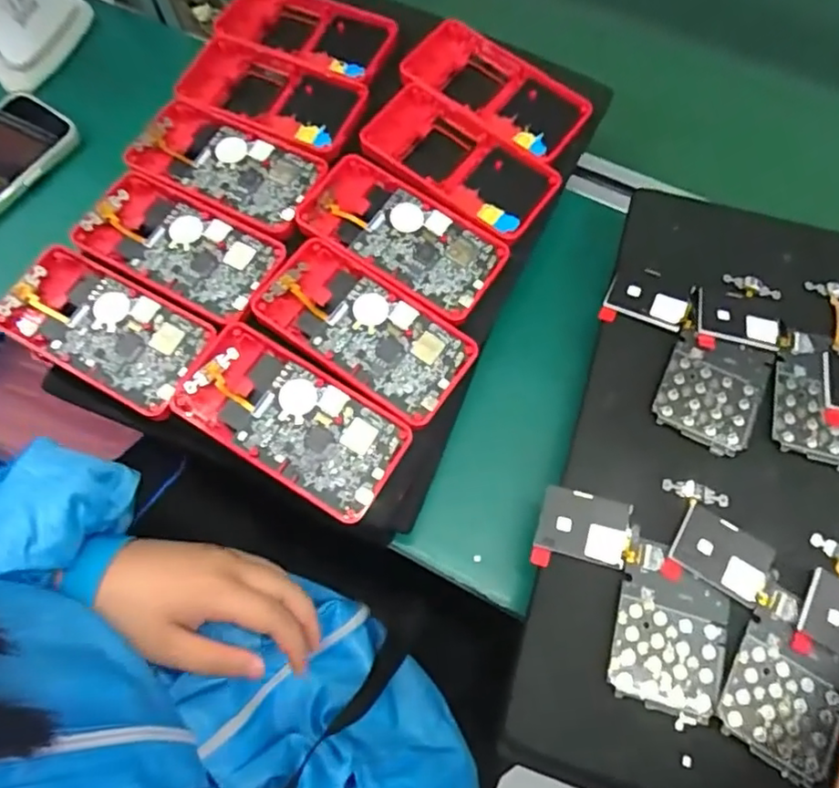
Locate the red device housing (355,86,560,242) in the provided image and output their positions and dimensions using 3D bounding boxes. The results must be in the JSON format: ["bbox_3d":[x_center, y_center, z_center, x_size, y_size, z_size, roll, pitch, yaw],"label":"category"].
[{"bbox_3d":[0.026,-0.150,0.387,0.118,0.014,0.065,33,73,15],"label":"red device housing"}]

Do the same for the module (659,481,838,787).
[{"bbox_3d":[0.164,0.112,0.306,0.063,0.004,0.141,-20,68,-5],"label":"module"}]

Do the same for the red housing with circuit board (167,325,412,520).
[{"bbox_3d":[-0.069,0.015,0.328,0.119,0.015,0.059,28,72,14],"label":"red housing with circuit board"}]

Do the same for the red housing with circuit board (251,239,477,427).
[{"bbox_3d":[-0.032,-0.036,0.345,0.119,0.016,0.062,32,73,15],"label":"red housing with circuit board"}]

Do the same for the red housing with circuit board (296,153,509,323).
[{"bbox_3d":[-0.012,-0.095,0.369,0.121,0.020,0.061,30,73,14],"label":"red housing with circuit board"}]

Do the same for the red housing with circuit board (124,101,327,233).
[{"bbox_3d":[-0.118,-0.144,0.380,0.116,0.011,0.055,25,71,13],"label":"red housing with circuit board"}]

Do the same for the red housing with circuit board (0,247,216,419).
[{"bbox_3d":[-0.178,-0.036,0.345,0.117,0.012,0.060,26,72,13],"label":"red housing with circuit board"}]

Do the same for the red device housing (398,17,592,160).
[{"bbox_3d":[0.051,-0.202,0.405,0.120,0.021,0.064,30,73,14],"label":"red device housing"}]

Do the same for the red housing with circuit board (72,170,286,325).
[{"bbox_3d":[-0.140,-0.088,0.361,0.116,0.012,0.060,27,72,13],"label":"red housing with circuit board"}]

